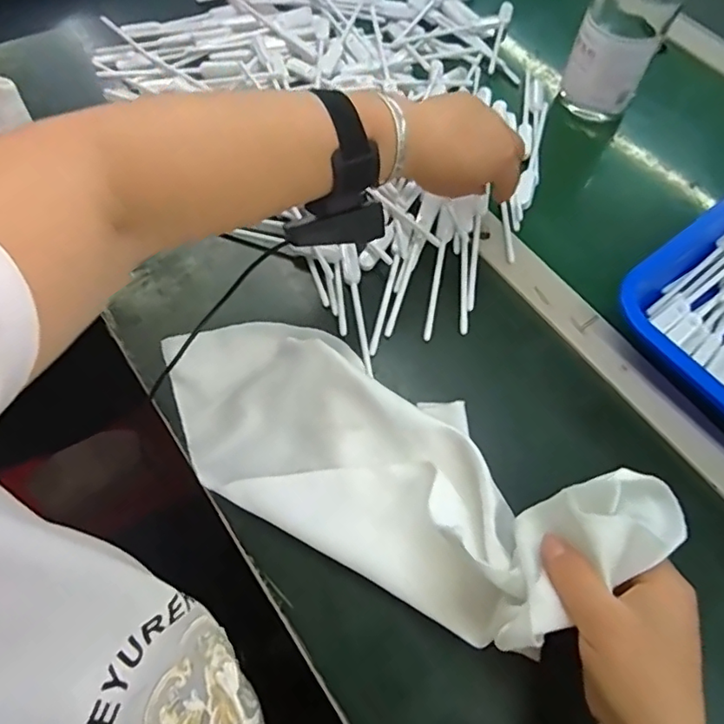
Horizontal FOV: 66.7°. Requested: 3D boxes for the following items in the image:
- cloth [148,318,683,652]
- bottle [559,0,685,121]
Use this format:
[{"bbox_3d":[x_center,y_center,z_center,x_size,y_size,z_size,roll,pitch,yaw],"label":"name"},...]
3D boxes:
[{"bbox_3d":[0.004,0.064,0.365,0.339,0.067,0.135,25,64,25],"label":"cloth"},{"bbox_3d":[0.243,-0.309,0.516,0.075,0.168,0.068,29,67,13],"label":"bottle"}]

